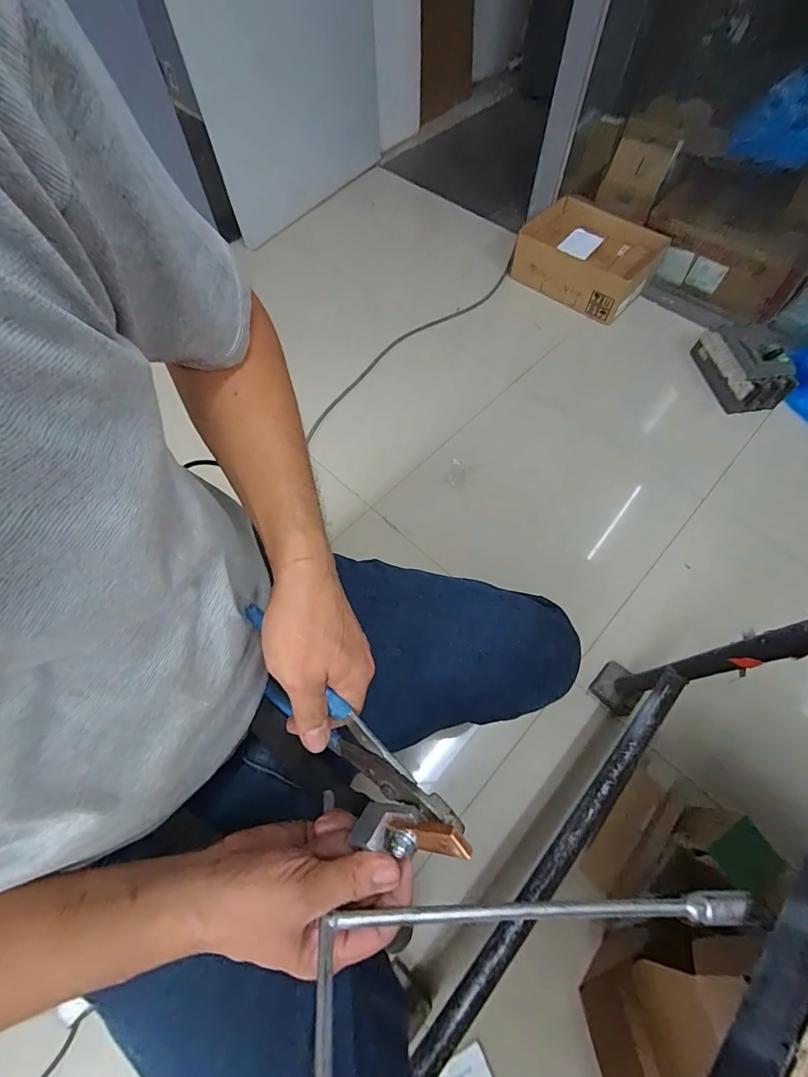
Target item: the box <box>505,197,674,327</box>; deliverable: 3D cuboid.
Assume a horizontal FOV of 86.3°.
[{"bbox_3d":[0.567,-0.900,1.382,0.438,0.151,0.259,36,69,17],"label":"box"}]

